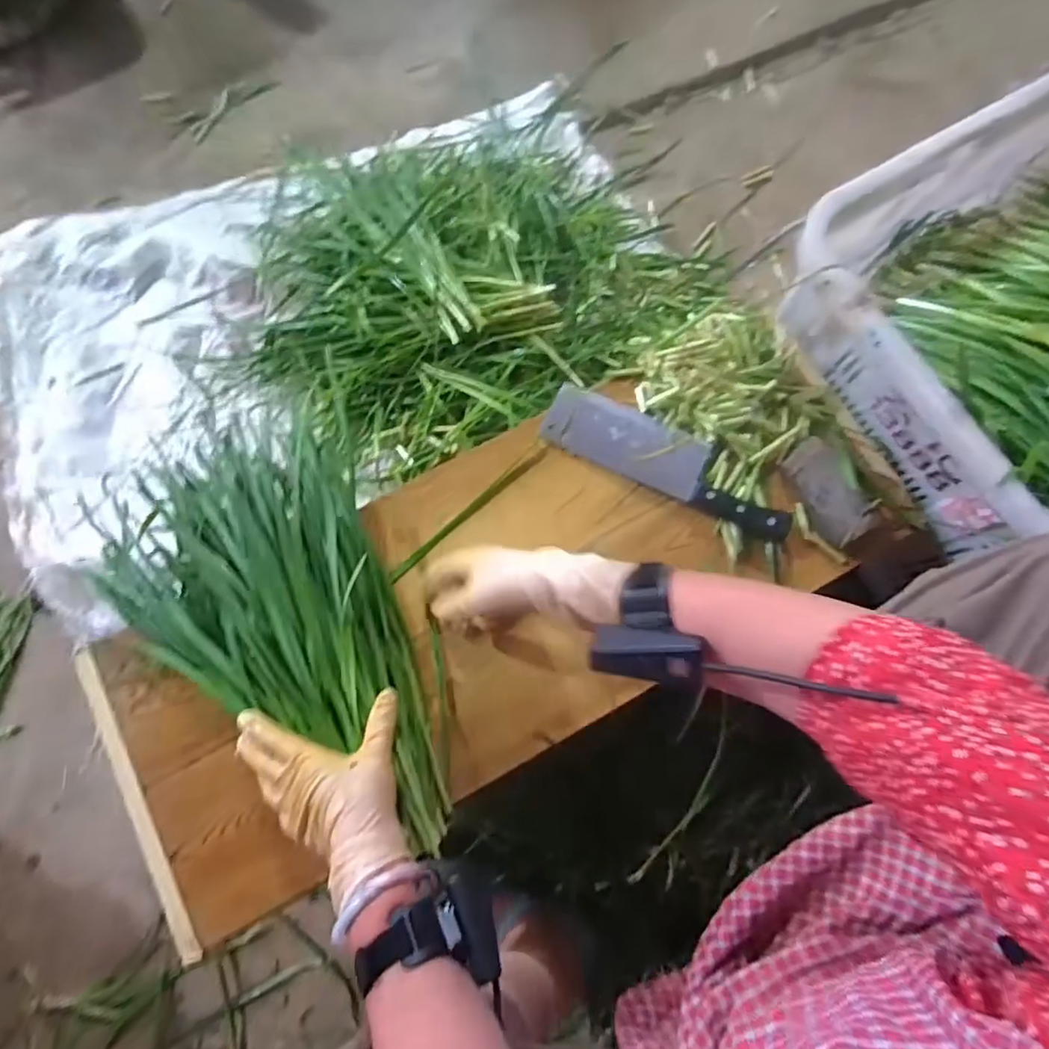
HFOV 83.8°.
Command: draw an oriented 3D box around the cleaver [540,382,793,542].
[{"bbox_3d":[0.152,-0.070,0.614,0.269,0.016,0.074,27,76,7],"label":"cleaver"}]

